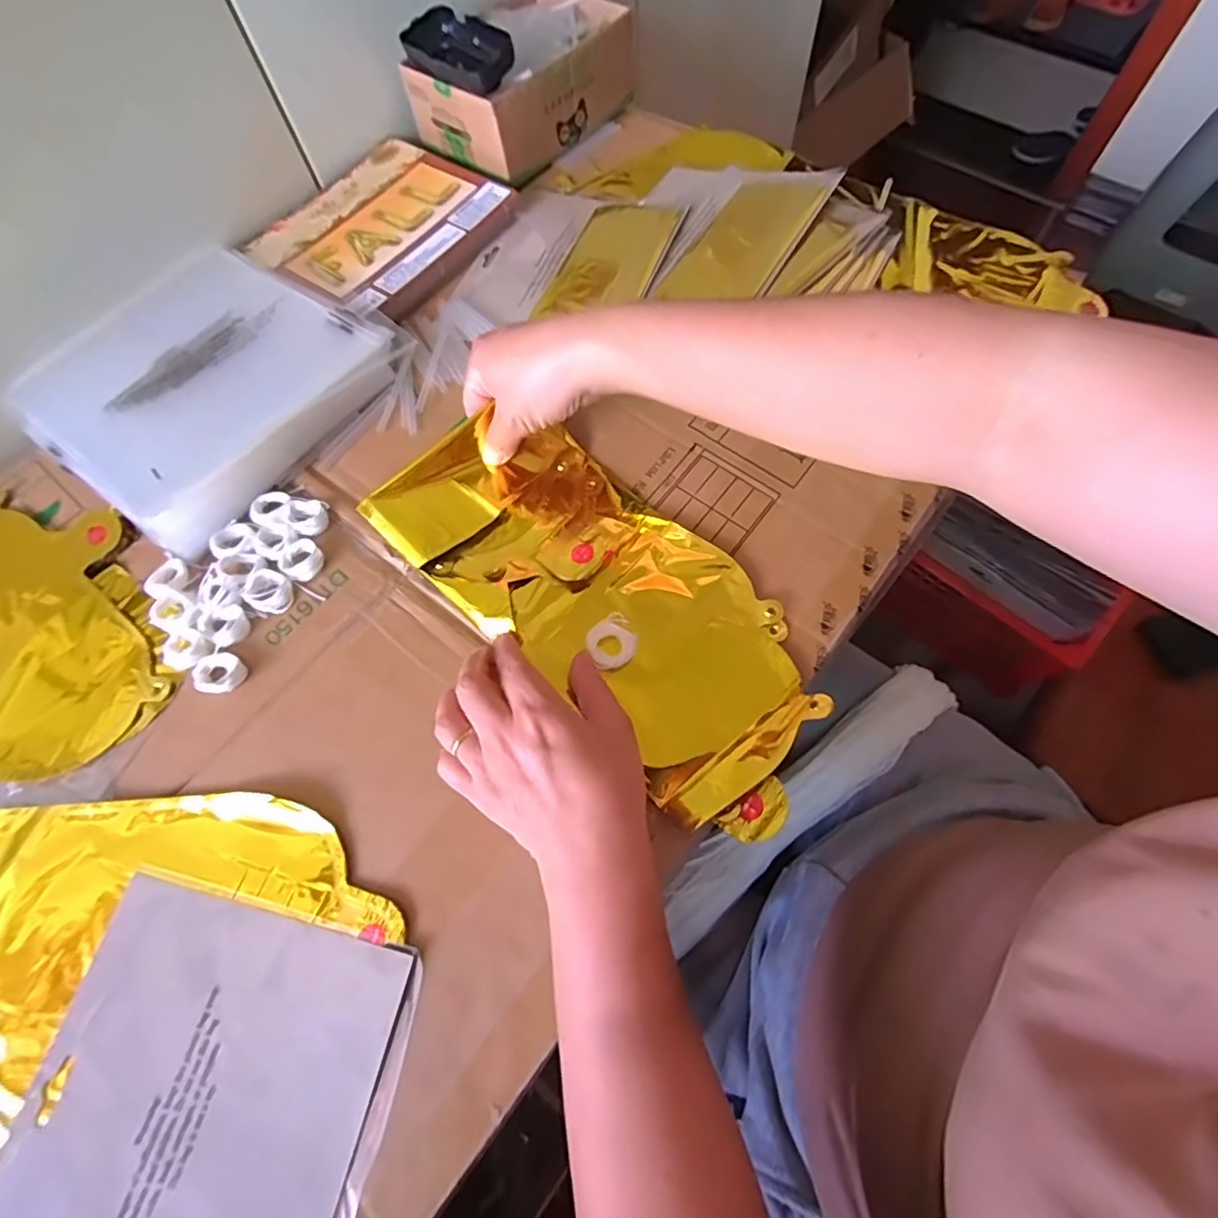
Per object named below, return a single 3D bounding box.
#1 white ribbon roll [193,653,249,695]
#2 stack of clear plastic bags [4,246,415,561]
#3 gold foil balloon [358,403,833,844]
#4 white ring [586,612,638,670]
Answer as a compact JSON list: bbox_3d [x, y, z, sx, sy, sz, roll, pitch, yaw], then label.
[{"bbox_3d":[-0.242,0.039,0.360,0.029,0.011,0.026,18,71,9],"label":"white ribbon roll"},{"bbox_3d":[-0.309,-0.178,0.440,0.238,0.030,0.218,33,74,14],"label":"stack of clear plastic bags"},{"bbox_3d":[0.000,-0.010,0.367,0.304,0.037,0.137,41,76,14],"label":"gold foil balloon"},{"bbox_3d":[0.003,0.021,0.362,0.030,0.006,0.031,-33,71,-10],"label":"white ring"}]

